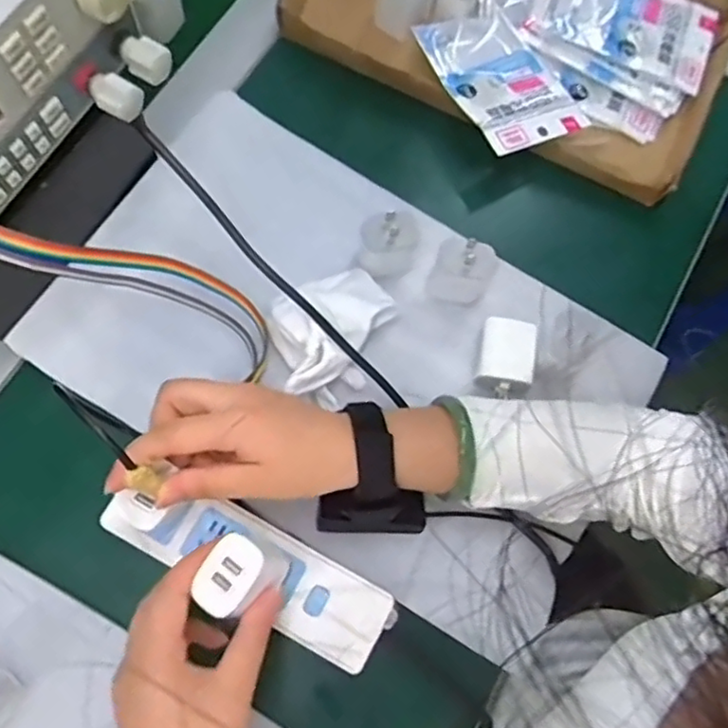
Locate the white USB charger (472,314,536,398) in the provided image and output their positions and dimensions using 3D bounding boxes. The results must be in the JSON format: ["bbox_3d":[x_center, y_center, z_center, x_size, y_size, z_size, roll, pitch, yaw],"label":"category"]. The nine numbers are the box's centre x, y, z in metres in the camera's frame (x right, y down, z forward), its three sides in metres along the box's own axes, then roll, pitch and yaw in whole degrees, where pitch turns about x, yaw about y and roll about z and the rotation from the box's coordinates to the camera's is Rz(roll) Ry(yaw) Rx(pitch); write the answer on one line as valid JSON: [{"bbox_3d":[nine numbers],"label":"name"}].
[{"bbox_3d":[0.103,-0.003,0.485,0.038,0.032,0.054,12,73,-1],"label":"white USB charger"}]

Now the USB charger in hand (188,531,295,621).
[{"bbox_3d":[-0.068,0.117,0.366,0.034,0.035,0.044,40,76,10],"label":"USB charger in hand"}]

